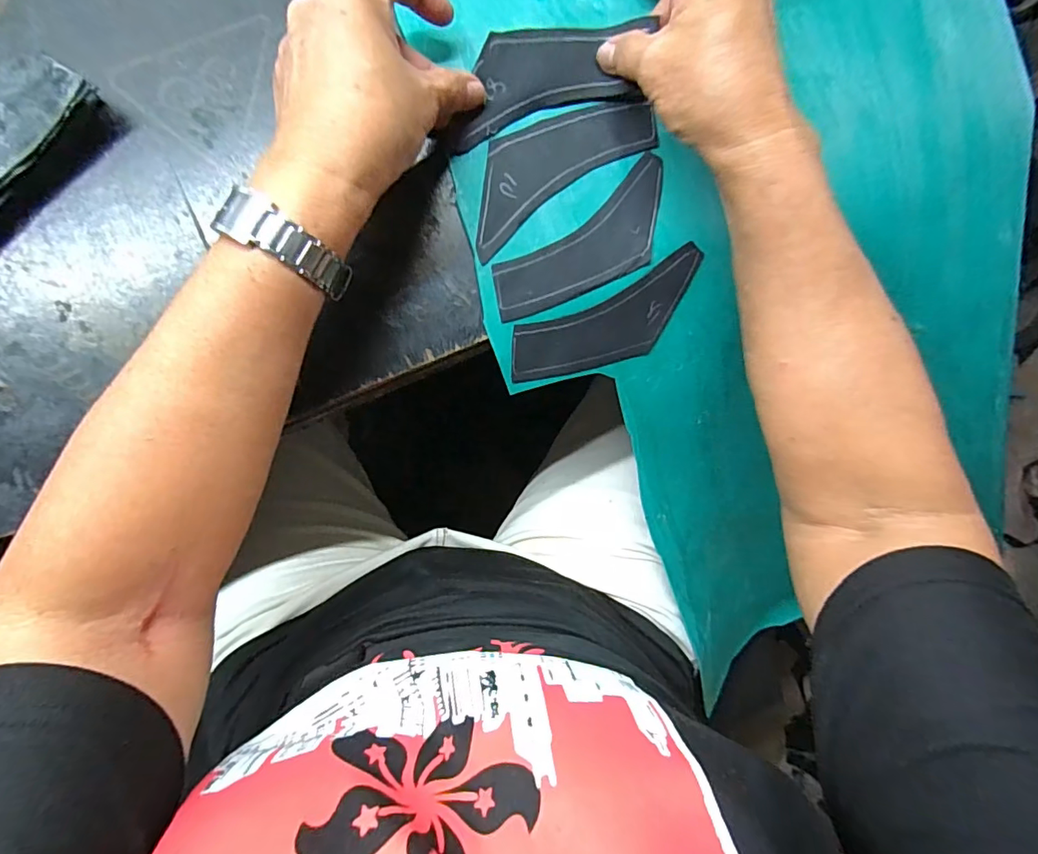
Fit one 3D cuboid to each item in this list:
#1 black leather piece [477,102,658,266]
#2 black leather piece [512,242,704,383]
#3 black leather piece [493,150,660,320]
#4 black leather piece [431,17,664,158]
[{"bbox_3d":[0.019,-0.159,0.306,0.134,0.005,0.052,-36,90,-6],"label":"black leather piece"},{"bbox_3d":[0.058,-0.063,0.323,0.134,0.004,0.049,-26,113,-6],"label":"black leather piece"},{"bbox_3d":[0.043,-0.107,0.309,0.130,0.004,0.048,-36,96,-7],"label":"black leather piece"},{"bbox_3d":[0.012,-0.205,0.300,0.128,0.007,0.051,-20,100,-7],"label":"black leather piece"}]

